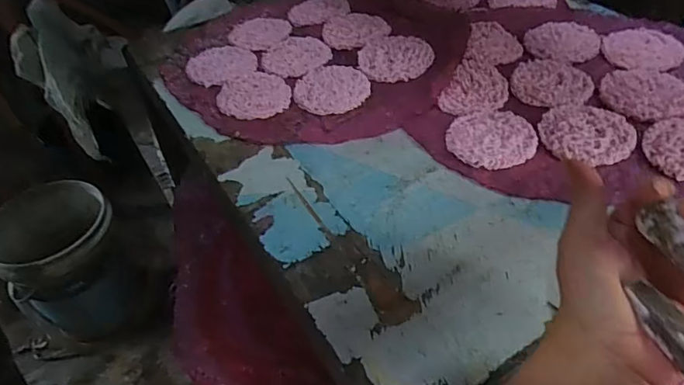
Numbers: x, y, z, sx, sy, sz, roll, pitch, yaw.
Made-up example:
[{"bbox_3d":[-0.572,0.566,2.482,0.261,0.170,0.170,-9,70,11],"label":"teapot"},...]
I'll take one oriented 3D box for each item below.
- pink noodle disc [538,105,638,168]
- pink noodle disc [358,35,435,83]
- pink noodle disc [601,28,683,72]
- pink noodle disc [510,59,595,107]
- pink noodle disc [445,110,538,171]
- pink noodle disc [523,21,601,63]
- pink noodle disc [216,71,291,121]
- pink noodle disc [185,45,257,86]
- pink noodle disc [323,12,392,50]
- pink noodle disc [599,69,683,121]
[{"bbox_3d":[0.220,-0.054,0.477,0.077,0.006,0.076,-3,44,3],"label":"pink noodle disc"},{"bbox_3d":[0.059,-0.150,0.585,0.079,0.008,0.076,-3,44,3],"label":"pink noodle disc"},{"bbox_3d":[0.323,-0.156,0.565,0.078,0.004,0.080,-3,44,3],"label":"pink noodle disc"},{"bbox_3d":[0.213,-0.113,0.538,0.076,0.006,0.085,6,45,12],"label":"pink noodle disc"},{"bbox_3d":[0.136,-0.053,0.485,0.077,0.009,0.079,-3,44,3],"label":"pink noodle disc"},{"bbox_3d":[0.246,-0.169,0.591,0.076,0.007,0.070,-3,44,3],"label":"pink noodle disc"},{"bbox_3d":[-0.094,-0.106,0.561,0.073,0.006,0.083,-13,44,-8],"label":"pink noodle disc"},{"bbox_3d":[-0.141,-0.150,0.613,0.076,0.008,0.082,-3,44,3],"label":"pink noodle disc"},{"bbox_3d":[0.014,-0.198,0.636,0.077,0.004,0.080,-3,44,3],"label":"pink noodle disc"},{"bbox_3d":[0.293,-0.098,0.510,0.077,0.007,0.081,-3,44,3],"label":"pink noodle disc"}]

